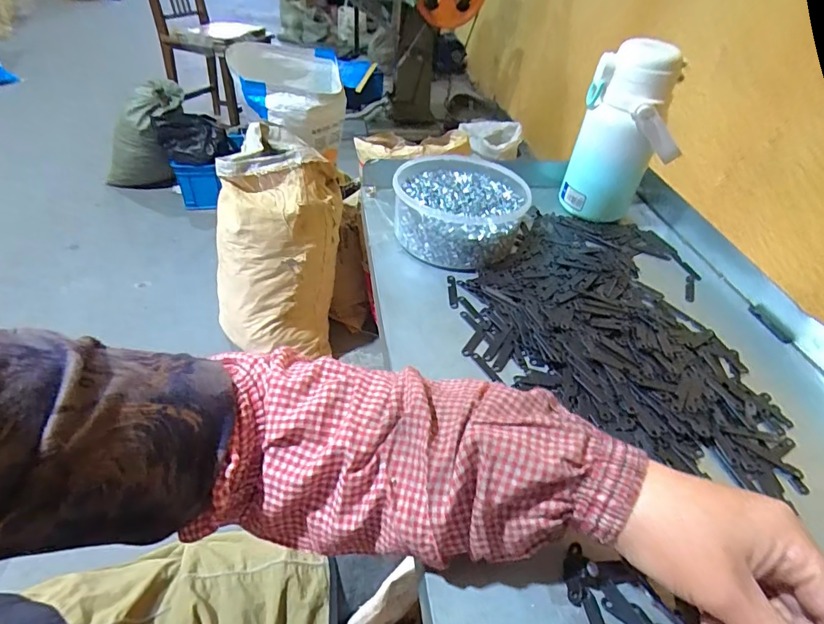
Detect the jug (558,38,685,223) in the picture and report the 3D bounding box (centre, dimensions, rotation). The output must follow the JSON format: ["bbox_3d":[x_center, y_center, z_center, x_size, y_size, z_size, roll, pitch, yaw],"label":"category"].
[{"bbox_3d":[0.252,-0.204,0.559,0.079,0.196,0.077,-5,43,-13],"label":"jug"}]

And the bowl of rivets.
[{"bbox_3d":[0.055,-0.122,0.550,0.150,0.060,0.168,11,42,6],"label":"bowl of rivets"}]

